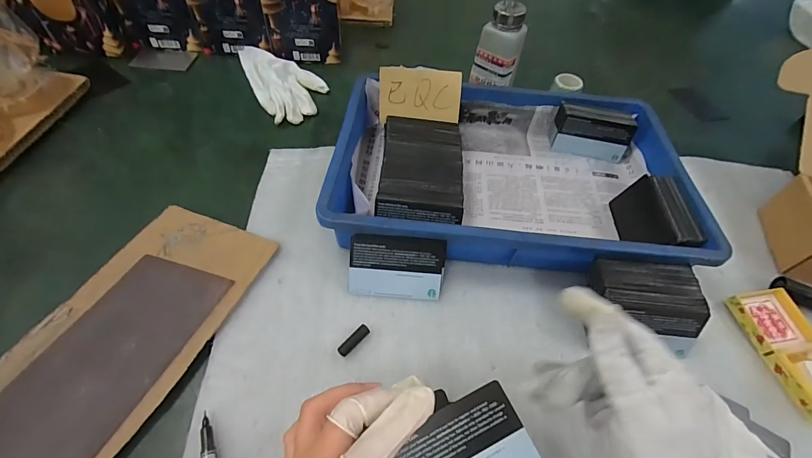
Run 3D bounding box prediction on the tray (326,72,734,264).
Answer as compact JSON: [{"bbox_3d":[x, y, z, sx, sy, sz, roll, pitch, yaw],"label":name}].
[{"bbox_3d":[0.109,-0.064,0.420,0.362,0.061,0.236,5,52,0],"label":"tray"}]

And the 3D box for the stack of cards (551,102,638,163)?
[{"bbox_3d":[0.235,-0.122,0.471,0.090,0.061,0.028,19,54,11],"label":"stack of cards"}]

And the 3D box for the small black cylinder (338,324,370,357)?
[{"bbox_3d":[-0.044,0.096,0.320,0.030,0.010,0.009,-37,63,-27],"label":"small black cylinder"}]

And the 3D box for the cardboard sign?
[{"bbox_3d":[0.016,-0.152,0.427,0.091,0.056,0.004,2,25,3],"label":"cardboard sign"}]

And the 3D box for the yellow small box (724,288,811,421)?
[{"bbox_3d":[0.347,0.105,0.334,0.056,0.021,0.108,-7,53,-9],"label":"yellow small box"}]

